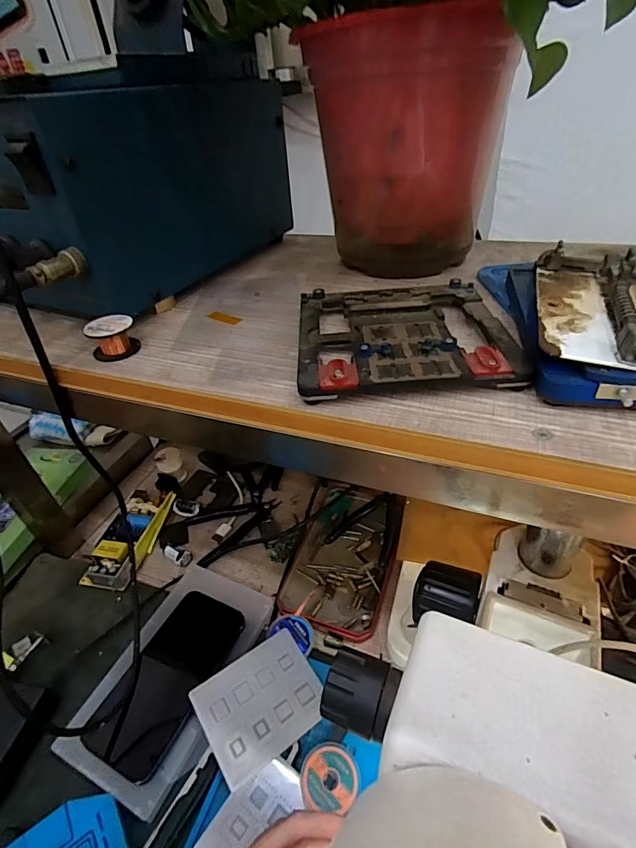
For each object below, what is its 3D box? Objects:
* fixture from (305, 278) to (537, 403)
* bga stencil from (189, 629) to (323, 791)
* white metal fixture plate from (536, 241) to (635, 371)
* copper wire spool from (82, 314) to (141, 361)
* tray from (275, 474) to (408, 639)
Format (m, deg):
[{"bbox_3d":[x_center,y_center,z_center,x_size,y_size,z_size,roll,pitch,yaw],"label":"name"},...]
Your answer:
[{"bbox_3d":[0.048,-0.057,0.260,0.117,0.010,0.116,-4,38,3],"label":"fixture"},{"bbox_3d":[-0.049,0.241,0.377,0.101,0.005,0.079,-23,53,-30],"label":"bga stencil"},{"bbox_3d":[0.161,-0.062,0.230,0.079,0.021,0.115,9,41,19],"label":"white metal fixture plate"},{"bbox_3d":[-0.134,-0.057,0.281,0.029,0.023,0.026,-21,41,-18],"label":"copper wire spool"},{"bbox_3d":[0.032,0.140,0.495,0.113,0.022,0.190,7,40,16],"label":"tray"}]

